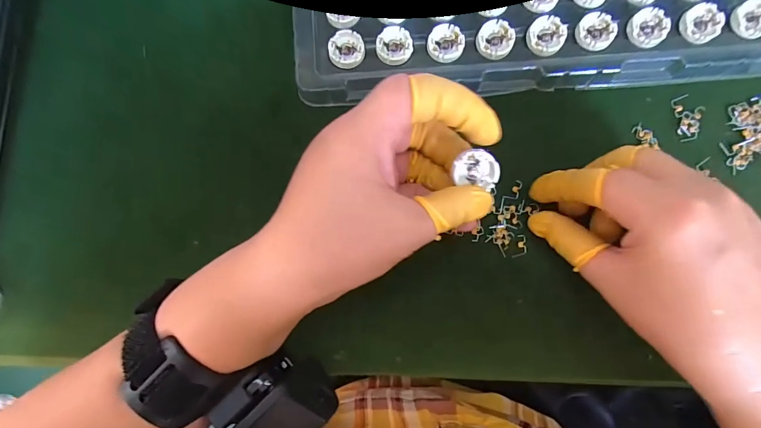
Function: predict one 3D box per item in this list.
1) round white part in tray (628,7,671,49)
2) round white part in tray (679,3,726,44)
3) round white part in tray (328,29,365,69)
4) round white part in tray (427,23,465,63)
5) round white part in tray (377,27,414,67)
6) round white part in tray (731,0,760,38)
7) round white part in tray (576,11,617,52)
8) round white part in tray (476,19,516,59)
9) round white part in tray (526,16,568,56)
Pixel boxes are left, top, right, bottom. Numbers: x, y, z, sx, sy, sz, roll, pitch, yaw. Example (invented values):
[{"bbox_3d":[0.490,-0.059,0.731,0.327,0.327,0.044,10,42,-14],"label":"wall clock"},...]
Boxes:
[{"bbox_3d":[0.167,-0.116,0.234,0.025,0.004,0.023,0,83,2],"label":"round white part in tray"},{"bbox_3d":[0.199,-0.118,0.233,0.024,0.004,0.022,0,83,2],"label":"round white part in tray"},{"bbox_3d":[-0.022,-0.105,0.239,0.022,0.004,0.024,3,83,3],"label":"round white part in tray"},{"bbox_3d":[0.041,-0.108,0.238,0.023,0.004,0.024,0,83,2],"label":"round white part in tray"},{"bbox_3d":[0.009,-0.107,0.239,0.023,0.004,0.024,0,83,2],"label":"round white part in tray"},{"bbox_3d":[0.230,-0.121,0.233,0.025,0.004,0.023,0,83,2],"label":"round white part in tray"},{"bbox_3d":[0.134,-0.114,0.235,0.022,0.004,0.024,0,83,2],"label":"round white part in tray"},{"bbox_3d":[0.072,-0.110,0.238,0.023,0.004,0.025,0,83,2],"label":"round white part in tray"},{"bbox_3d":[0.104,-0.112,0.236,0.023,0.004,0.025,0,83,2],"label":"round white part in tray"}]

